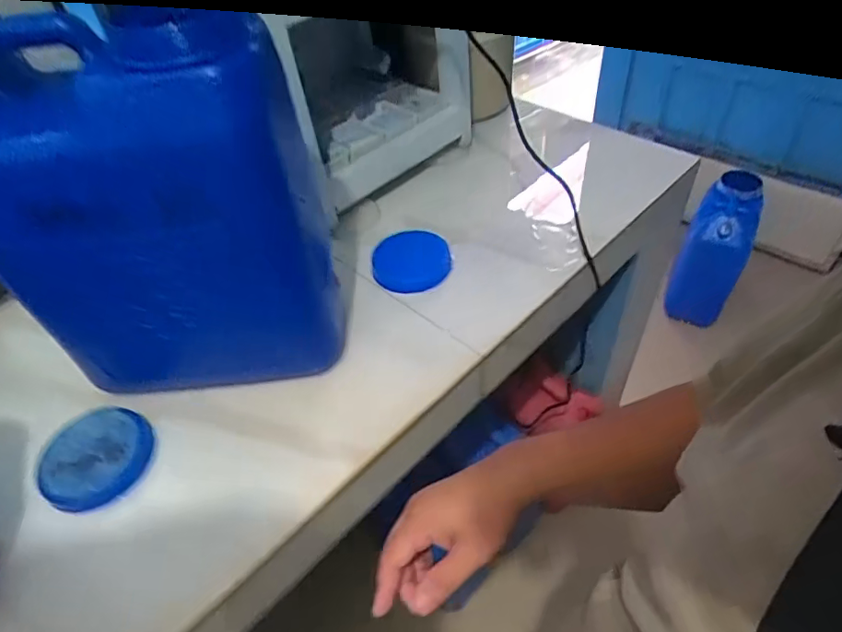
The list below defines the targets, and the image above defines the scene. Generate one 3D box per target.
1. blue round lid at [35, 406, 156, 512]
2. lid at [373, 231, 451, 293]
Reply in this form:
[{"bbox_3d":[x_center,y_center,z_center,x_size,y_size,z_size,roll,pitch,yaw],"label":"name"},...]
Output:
[{"bbox_3d":[-0.369,0.160,0.607,0.124,0.026,0.119,-3,46,3],"label":"blue round lid"},{"bbox_3d":[-0.012,-0.090,0.796,0.111,0.017,0.118,4,47,10],"label":"lid"}]

